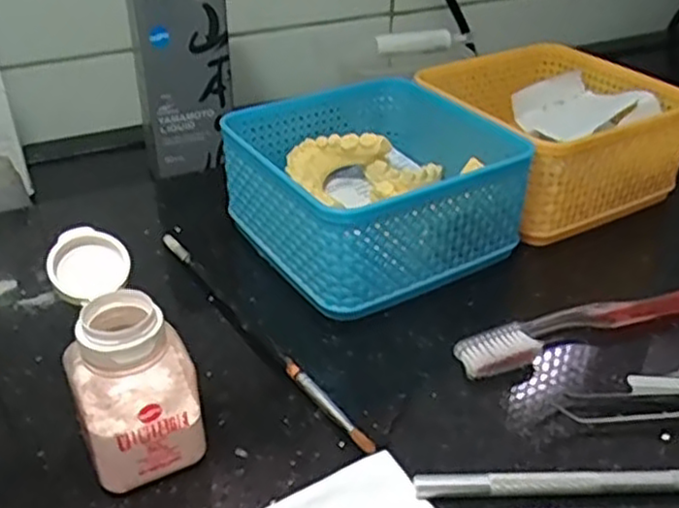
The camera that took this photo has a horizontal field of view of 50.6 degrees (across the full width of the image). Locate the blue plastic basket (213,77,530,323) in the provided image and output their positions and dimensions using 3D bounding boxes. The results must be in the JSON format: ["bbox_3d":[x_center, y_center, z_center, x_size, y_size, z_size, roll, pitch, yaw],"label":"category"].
[{"bbox_3d":[0.018,-0.039,0.400,0.131,0.063,0.130,-21,40,-28],"label":"blue plastic basket"}]

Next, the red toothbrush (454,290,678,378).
[{"bbox_3d":[0.138,0.028,0.350,0.181,0.014,0.023,-12,36,-18],"label":"red toothbrush"}]

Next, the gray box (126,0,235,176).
[{"bbox_3d":[-0.101,-0.117,0.466,0.057,0.119,0.048,-11,36,-16],"label":"gray box"}]

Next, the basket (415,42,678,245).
[{"bbox_3d":[0.133,-0.078,0.457,0.128,0.061,0.136,-14,37,-20],"label":"basket"}]

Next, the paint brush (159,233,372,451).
[{"bbox_3d":[-0.043,0.035,0.342,0.008,0.006,0.185,-22,40,-29],"label":"paint brush"}]

